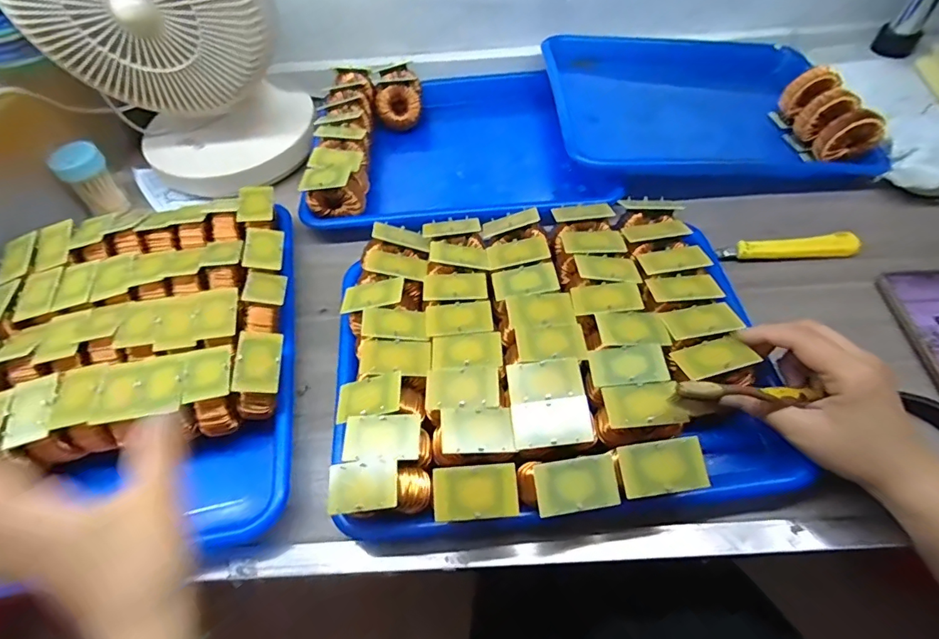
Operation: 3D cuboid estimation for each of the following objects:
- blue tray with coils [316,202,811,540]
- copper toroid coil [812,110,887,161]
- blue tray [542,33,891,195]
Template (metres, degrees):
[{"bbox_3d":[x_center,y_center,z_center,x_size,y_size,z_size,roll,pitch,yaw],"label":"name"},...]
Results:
[{"bbox_3d":[0.057,0.022,0.374,0.315,0.061,0.259,-5,56,0],"label":"blue tray with coils"},{"bbox_3d":[0.383,-0.184,0.486,0.058,0.057,0.032,-19,57,-9],"label":"copper toroid coil"},{"bbox_3d":[0.253,-0.241,0.540,0.328,0.041,0.256,-4,59,-7],"label":"blue tray"}]

